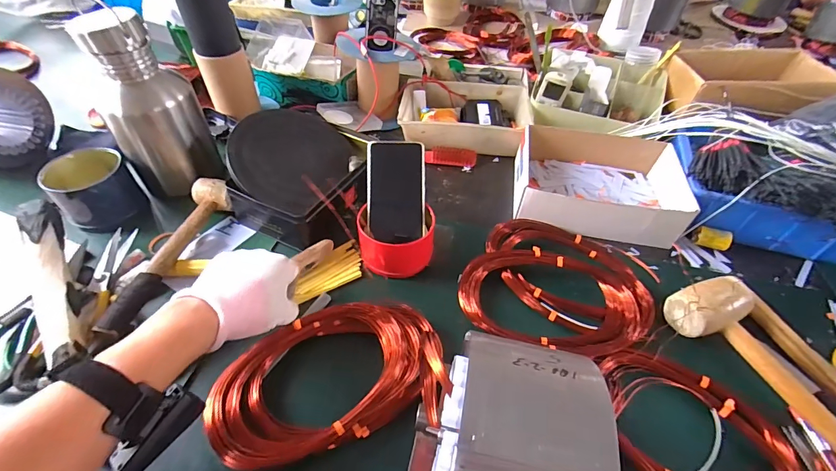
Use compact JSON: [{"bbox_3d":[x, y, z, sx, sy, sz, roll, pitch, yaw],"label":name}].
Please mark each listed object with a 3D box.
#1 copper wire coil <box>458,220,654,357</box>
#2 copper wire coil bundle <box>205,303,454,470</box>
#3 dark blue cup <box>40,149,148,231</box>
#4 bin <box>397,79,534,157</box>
[{"bbox_3d":[0.184,0.061,0.519,0.242,0.044,0.214,12,49,8],"label":"copper wire coil"},{"bbox_3d":[-0.091,0.147,0.410,0.237,0.035,0.141,-9,49,-10],"label":"copper wire coil bundle"},{"bbox_3d":[-0.478,-0.071,0.574,0.099,0.080,0.093,-34,58,-28],"label":"dark blue cup"},{"bbox_3d":[0.092,-0.235,0.764,0.248,0.057,0.192,4,48,1],"label":"bin"}]

